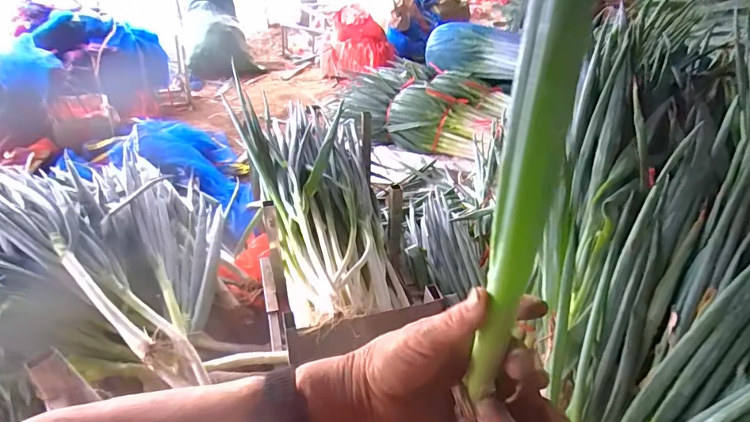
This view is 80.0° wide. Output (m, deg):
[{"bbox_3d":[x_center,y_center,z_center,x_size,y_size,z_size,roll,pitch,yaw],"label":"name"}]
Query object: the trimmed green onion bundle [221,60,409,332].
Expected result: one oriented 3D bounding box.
[{"bbox_3d":[-0.130,-0.037,1.083,0.303,0.171,0.579,-10,48,-14],"label":"trimmed green onion bundle"}]

